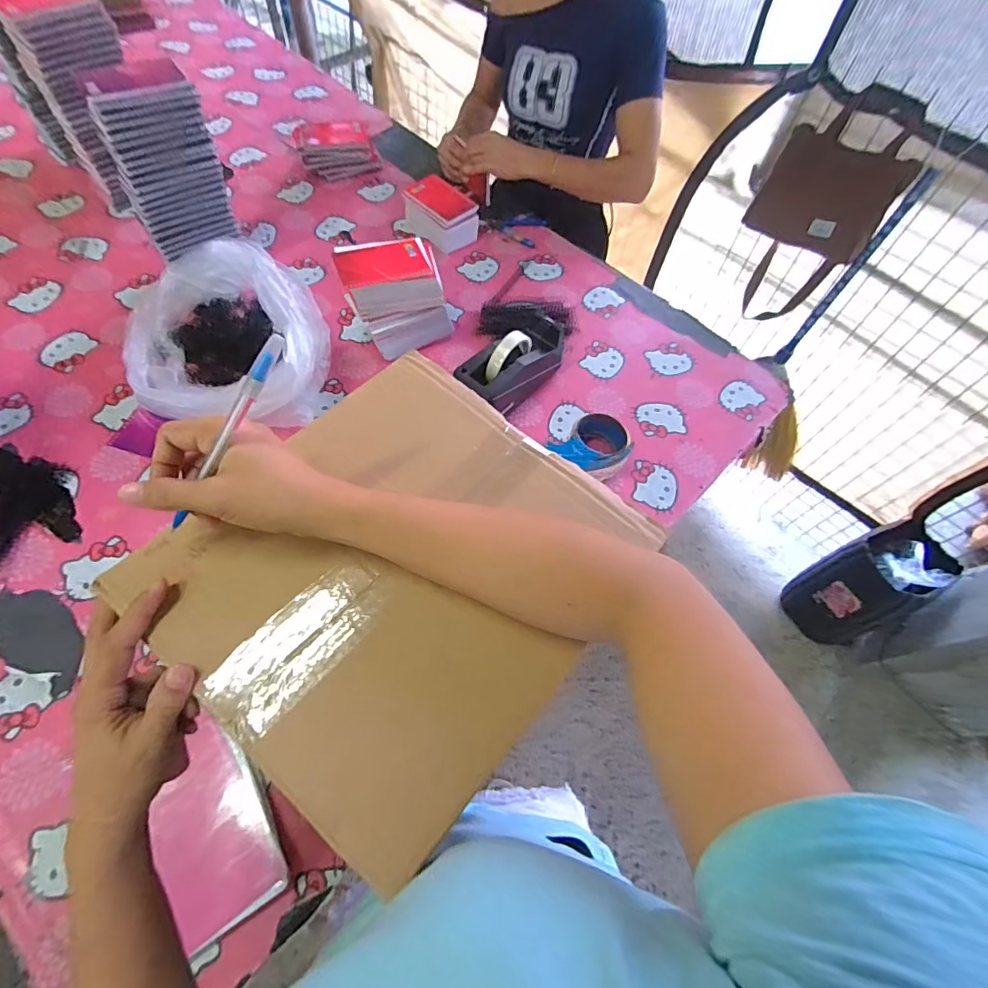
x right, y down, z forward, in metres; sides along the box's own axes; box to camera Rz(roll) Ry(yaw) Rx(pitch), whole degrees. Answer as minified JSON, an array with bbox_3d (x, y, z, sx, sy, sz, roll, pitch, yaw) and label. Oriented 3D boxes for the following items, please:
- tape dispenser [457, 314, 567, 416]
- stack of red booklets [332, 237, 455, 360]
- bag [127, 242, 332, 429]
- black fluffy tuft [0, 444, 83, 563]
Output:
[{"bbox_3d":[0.029,-0.204,0.768,0.078,0.121,0.203,35,65,13],"label":"tape dispenser"},{"bbox_3d":[-0.155,-0.307,0.788,0.163,0.155,0.085,-17,62,-14],"label":"stack of red booklets"},{"bbox_3d":[-0.404,-0.248,0.753,0.319,0.131,0.282,15,59,5],"label":"bag"},{"bbox_3d":[-0.642,0.002,0.658,0.129,0.019,0.193,-21,63,-16],"label":"black fluffy tuft"}]

